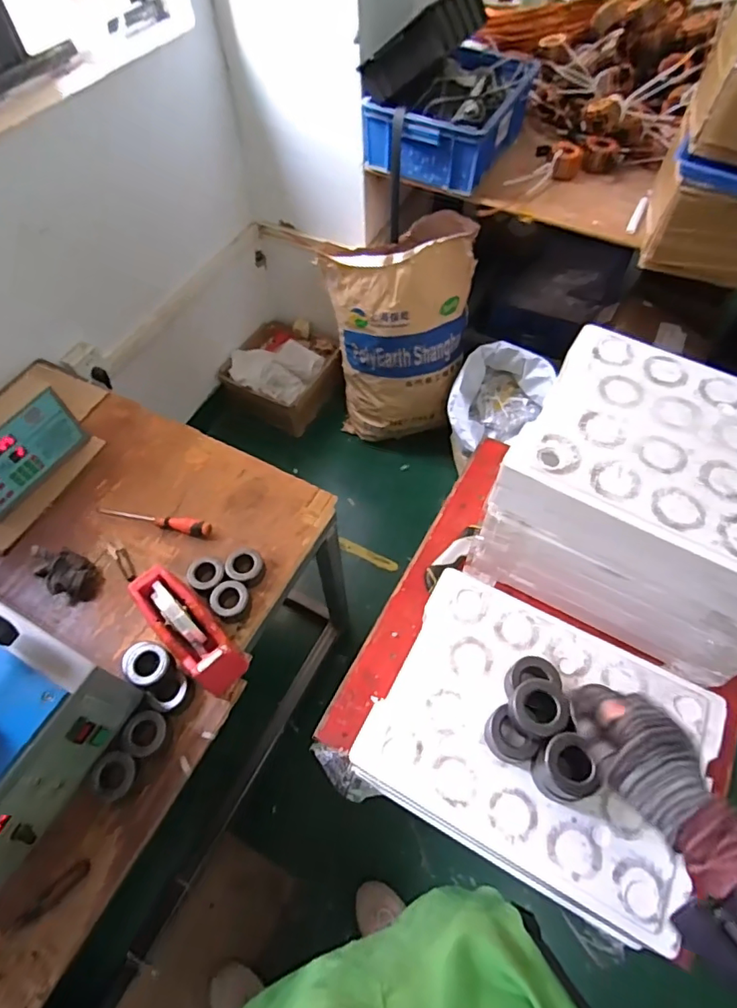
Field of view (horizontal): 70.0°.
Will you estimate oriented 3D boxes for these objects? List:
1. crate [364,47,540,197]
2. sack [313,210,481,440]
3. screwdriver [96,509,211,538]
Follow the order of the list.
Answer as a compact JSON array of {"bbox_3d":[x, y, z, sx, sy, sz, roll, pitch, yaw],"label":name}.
[{"bbox_3d":[0.206,-0.972,1.302,0.301,0.172,0.392,26,63,15],"label":"crate"},{"bbox_3d":[0.085,-0.513,1.604,0.402,0.593,0.322,15,61,10],"label":"sack"},{"bbox_3d":[-0.388,0.029,0.945,0.221,0.033,0.026,10,60,7],"label":"screwdriver"}]

